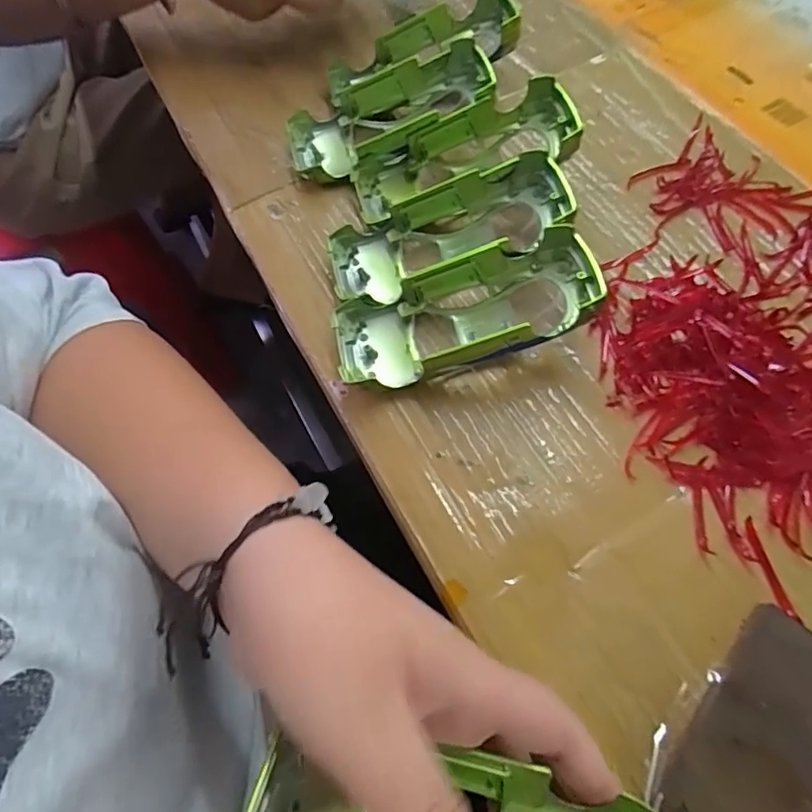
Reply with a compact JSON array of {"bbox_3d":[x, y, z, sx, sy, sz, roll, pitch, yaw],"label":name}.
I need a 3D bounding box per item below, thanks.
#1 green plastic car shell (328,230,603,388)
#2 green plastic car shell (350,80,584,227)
[{"bbox_3d":[0.030,-0.045,0.284,0.135,0.035,0.055,-20,64,6],"label":"green plastic car shell"},{"bbox_3d":[0.036,-0.147,0.338,0.136,0.039,0.056,-19,63,10],"label":"green plastic car shell"}]

